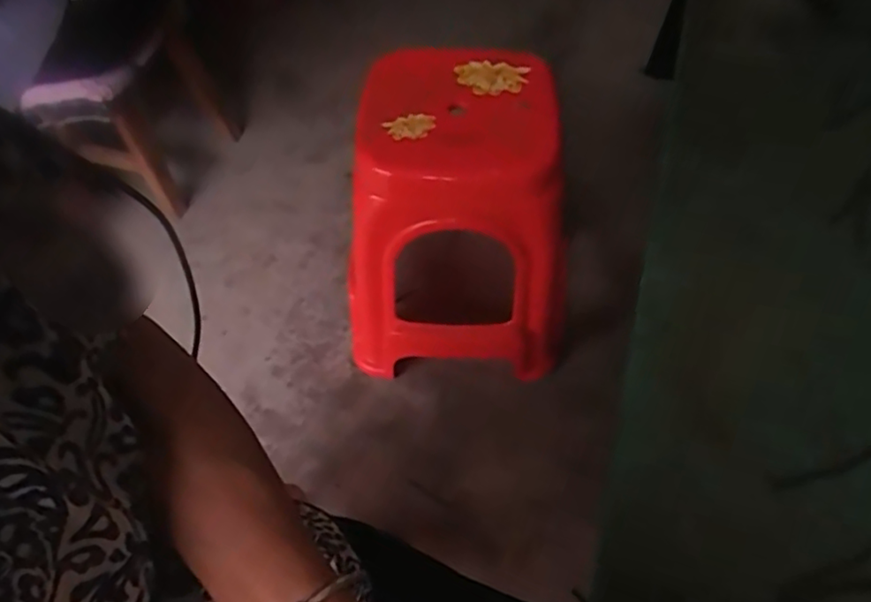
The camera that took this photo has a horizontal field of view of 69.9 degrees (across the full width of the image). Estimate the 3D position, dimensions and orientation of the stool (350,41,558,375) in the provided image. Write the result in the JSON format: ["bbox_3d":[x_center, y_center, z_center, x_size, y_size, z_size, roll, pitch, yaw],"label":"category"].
[{"bbox_3d":[0.020,-0.115,1.026,0.339,0.444,0.322,-2,55,0],"label":"stool"}]

